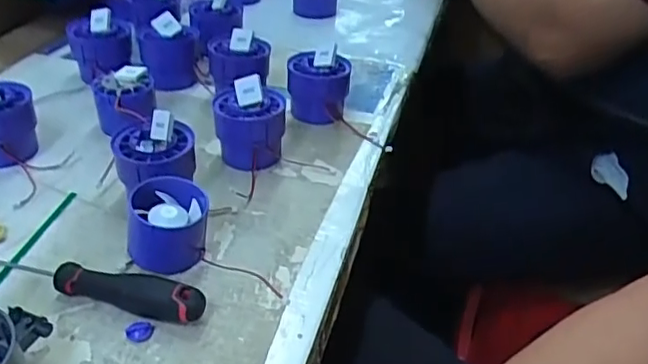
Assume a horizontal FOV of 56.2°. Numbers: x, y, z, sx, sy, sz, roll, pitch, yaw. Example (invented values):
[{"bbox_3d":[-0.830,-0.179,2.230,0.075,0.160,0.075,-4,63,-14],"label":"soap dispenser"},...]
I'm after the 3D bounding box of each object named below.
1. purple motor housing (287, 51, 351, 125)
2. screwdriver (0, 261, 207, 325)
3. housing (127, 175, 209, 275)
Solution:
[{"bbox_3d":[-0.005,-0.081,0.531,0.054,0.048,0.046,5,36,0],"label":"purple motor housing"},{"bbox_3d":[-0.149,0.058,0.361,0.164,0.021,0.024,10,36,8],"label":"screwdriver"},{"bbox_3d":[-0.099,0.027,0.387,0.047,0.042,0.043,3,36,-2],"label":"housing"}]

